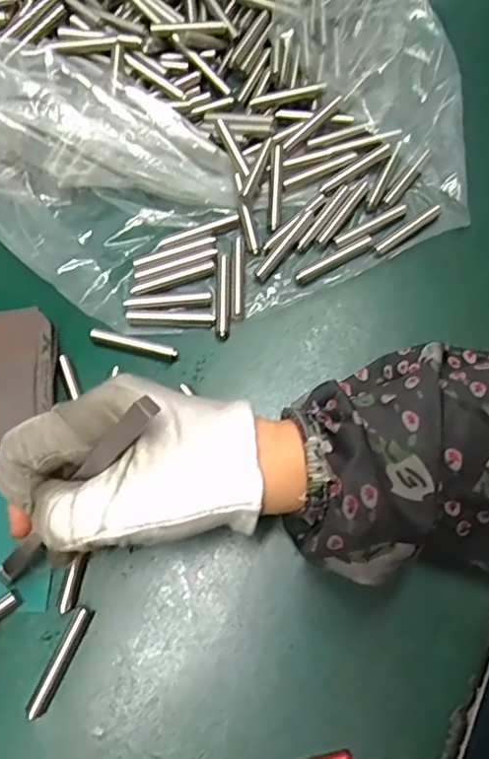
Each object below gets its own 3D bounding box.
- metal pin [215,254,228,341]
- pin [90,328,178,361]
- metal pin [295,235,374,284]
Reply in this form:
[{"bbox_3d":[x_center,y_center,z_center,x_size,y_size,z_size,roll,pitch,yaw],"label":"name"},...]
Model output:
[{"bbox_3d":[-0.013,-0.046,0.309,0.007,0.007,0.049,-1,73,-1],"label":"metal pin"},{"bbox_3d":[-0.059,-0.020,0.302,0.048,0.006,0.008,14,73,4],"label":"pin"},{"bbox_3d":[0.051,-0.068,0.314,0.049,0.007,0.008,-29,75,-9],"label":"metal pin"}]

